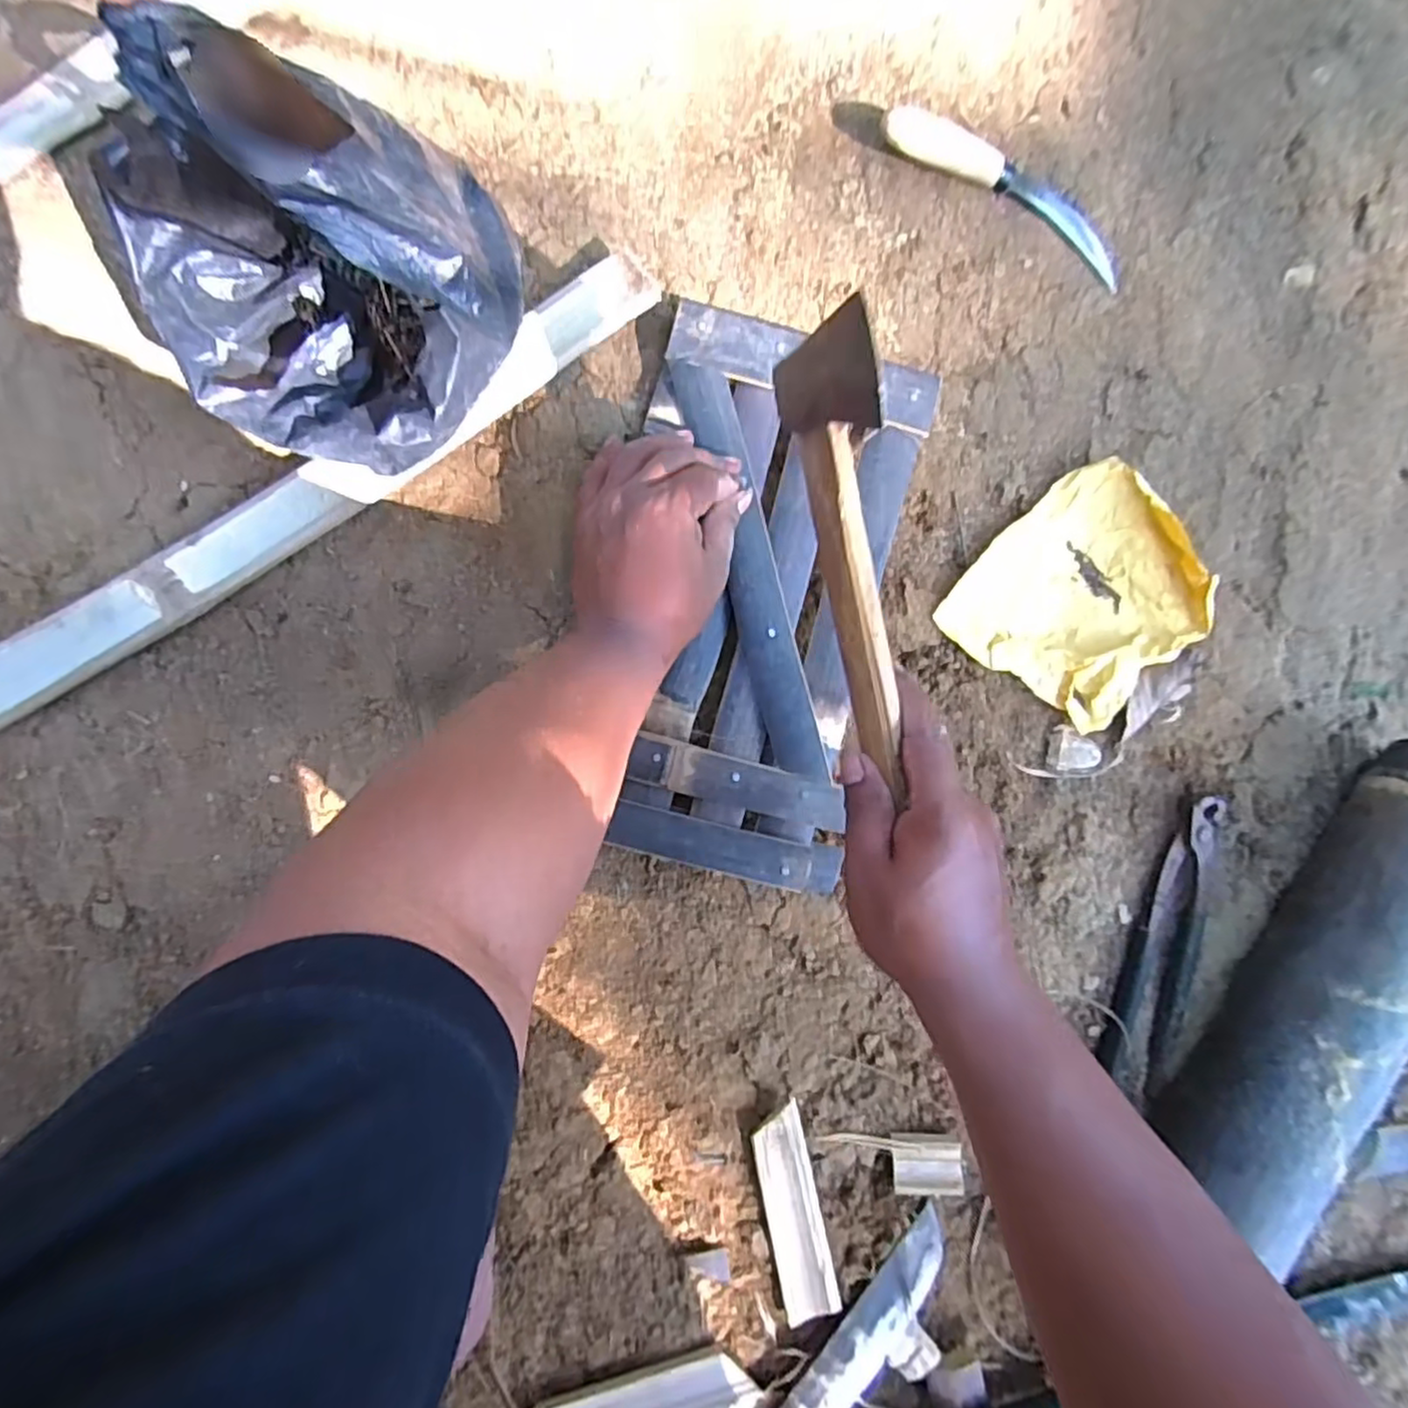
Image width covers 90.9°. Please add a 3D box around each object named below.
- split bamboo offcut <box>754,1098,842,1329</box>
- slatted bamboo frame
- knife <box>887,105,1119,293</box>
[{"bbox_3d":[0.061,0.341,0.465,0.036,0.011,0.137,-11,90,-10],"label":"split bamboo offcut"},{"bbox_3d":[0.045,-0.066,0.444,0.166,0.026,0.347,6,88,-9],"label":"slatted bamboo frame"},{"bbox_3d":[0.220,-0.364,0.489,0.198,0.019,0.042,22,85,-8],"label":"knife"}]

